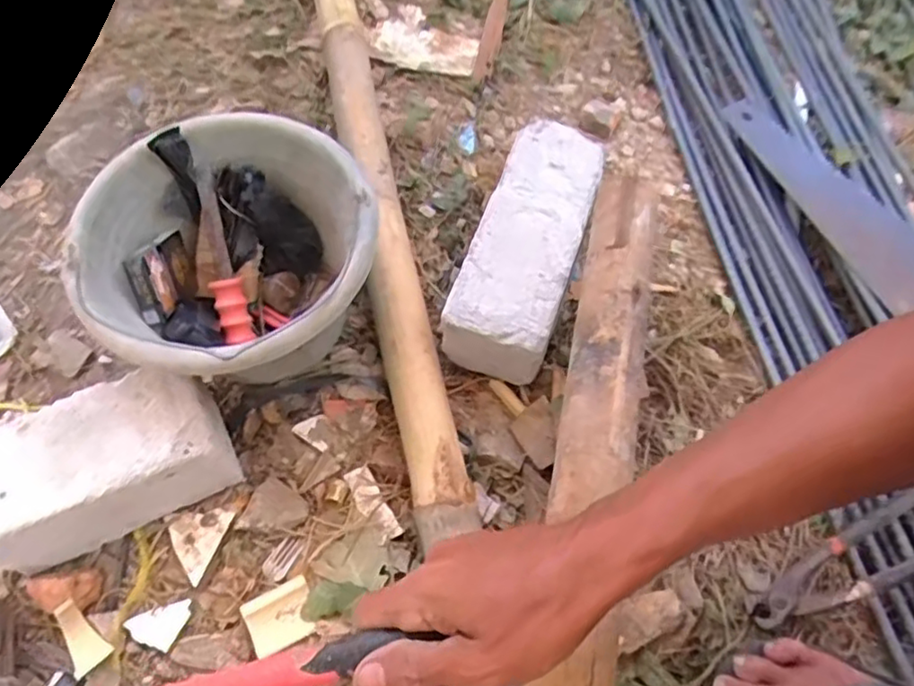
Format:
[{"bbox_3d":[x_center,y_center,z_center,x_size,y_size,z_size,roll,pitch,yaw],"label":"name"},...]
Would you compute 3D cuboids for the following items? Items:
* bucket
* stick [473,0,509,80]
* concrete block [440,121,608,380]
[{"bbox_3d":[-0.199,-0.058,0.617,0.239,0.169,0.239,2,60,-3],"label":"bucket"},{"bbox_3d":[0.060,-0.461,0.901,0.026,0.016,0.284,12,61,3],"label":"stick"},{"bbox_3d":[0.071,-0.098,0.667,0.097,0.089,0.256,17,60,8],"label":"concrete block"}]

